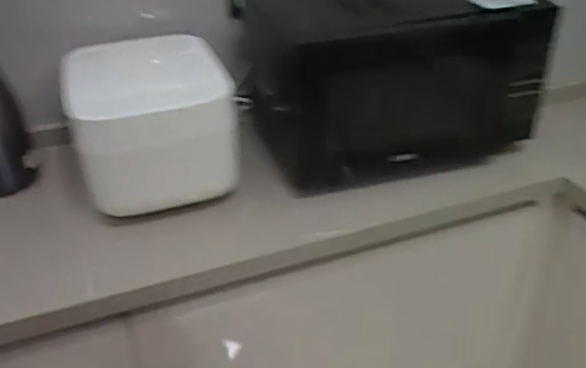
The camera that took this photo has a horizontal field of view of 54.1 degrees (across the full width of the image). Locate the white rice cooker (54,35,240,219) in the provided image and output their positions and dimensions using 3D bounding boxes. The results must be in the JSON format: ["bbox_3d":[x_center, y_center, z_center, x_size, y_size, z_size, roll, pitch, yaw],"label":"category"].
[{"bbox_3d":[-0.231,-0.109,0.977,0.241,0.195,0.280,-11,35,-11],"label":"white rice cooker"}]

